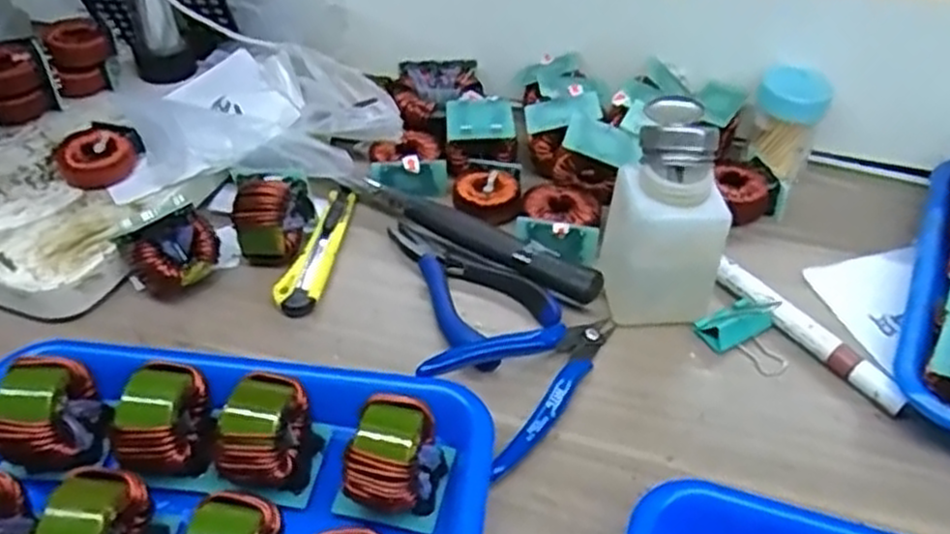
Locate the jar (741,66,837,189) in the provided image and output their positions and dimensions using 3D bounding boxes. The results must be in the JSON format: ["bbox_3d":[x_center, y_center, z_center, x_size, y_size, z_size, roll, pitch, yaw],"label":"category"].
[{"bbox_3d":[0.214,-0.099,0.526,0.043,0.073,0.043,1,43,-1],"label":"jar"}]

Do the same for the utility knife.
[{"bbox_3d":[-0.095,-0.012,0.479,0.023,0.015,0.107,8,43,8],"label":"utility knife"}]

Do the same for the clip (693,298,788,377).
[{"bbox_3d":[0.155,0.035,0.429,0.043,0.027,0.049,-22,48,-23],"label":"clip"}]

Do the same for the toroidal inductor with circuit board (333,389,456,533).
[{"bbox_3d":[-0.037,0.083,0.340,0.046,0.037,0.046,9,44,8],"label":"toroidal inductor with circuit board"}]

